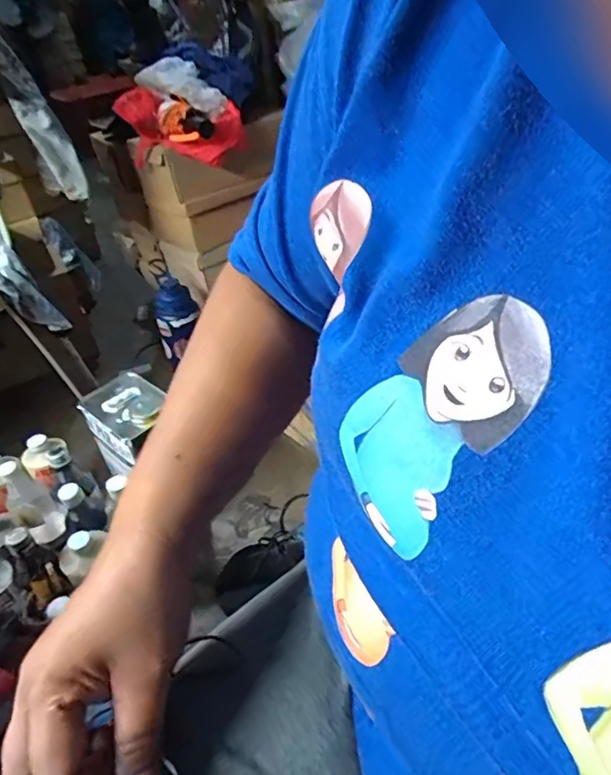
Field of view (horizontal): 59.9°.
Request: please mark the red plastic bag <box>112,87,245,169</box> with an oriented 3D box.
[{"bbox_3d":[-0.235,-0.473,1.007,0.219,0.122,0.139,16,41,6],"label":"red plastic bag"}]

